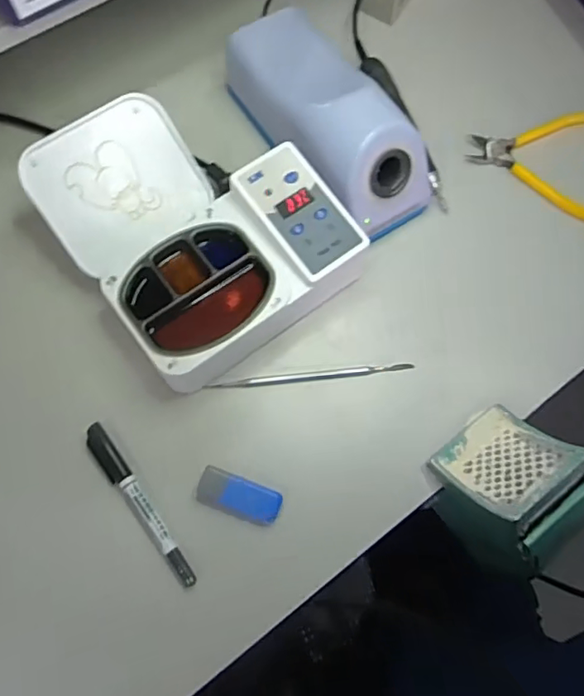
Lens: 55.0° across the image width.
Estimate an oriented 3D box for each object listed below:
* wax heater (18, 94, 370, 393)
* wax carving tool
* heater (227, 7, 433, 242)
[{"bbox_3d":[-0.078,-0.097,0.462,0.192,0.084,0.222,-36,76,-13],"label":"wax heater"},{"bbox_3d":[0.016,0.023,0.463,0.166,0.011,0.009,-5,71,-4],"label":"wax carving tool"},{"bbox_3d":[0.026,-0.197,0.489,0.088,0.084,0.220,-38,76,-14],"label":"heater"}]

